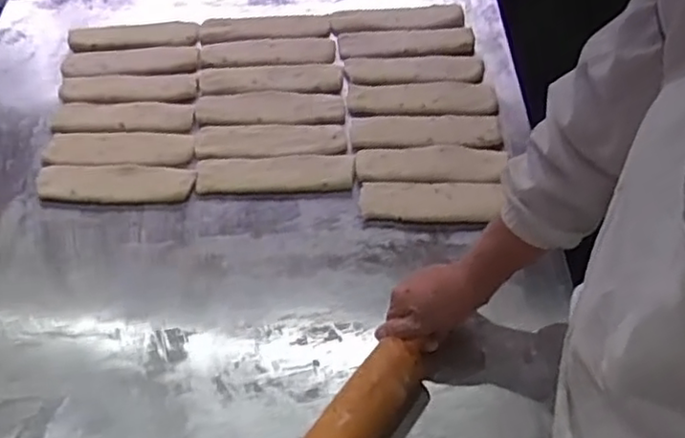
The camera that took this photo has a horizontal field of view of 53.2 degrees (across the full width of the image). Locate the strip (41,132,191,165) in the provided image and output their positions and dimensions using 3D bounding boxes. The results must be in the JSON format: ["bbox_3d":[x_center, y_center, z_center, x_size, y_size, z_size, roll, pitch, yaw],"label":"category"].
[{"bbox_3d":[-0.299,-0.097,0.917,0.197,0.011,0.058,-1,52,5],"label":"strip"}]

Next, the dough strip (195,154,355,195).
[{"bbox_3d":[-0.086,-0.059,0.873,0.197,0.012,0.059,-3,52,3],"label":"dough strip"}]

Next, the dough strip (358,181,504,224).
[{"bbox_3d":[0.103,-0.022,0.829,0.162,0.010,0.058,1,52,7],"label":"dough strip"}]

